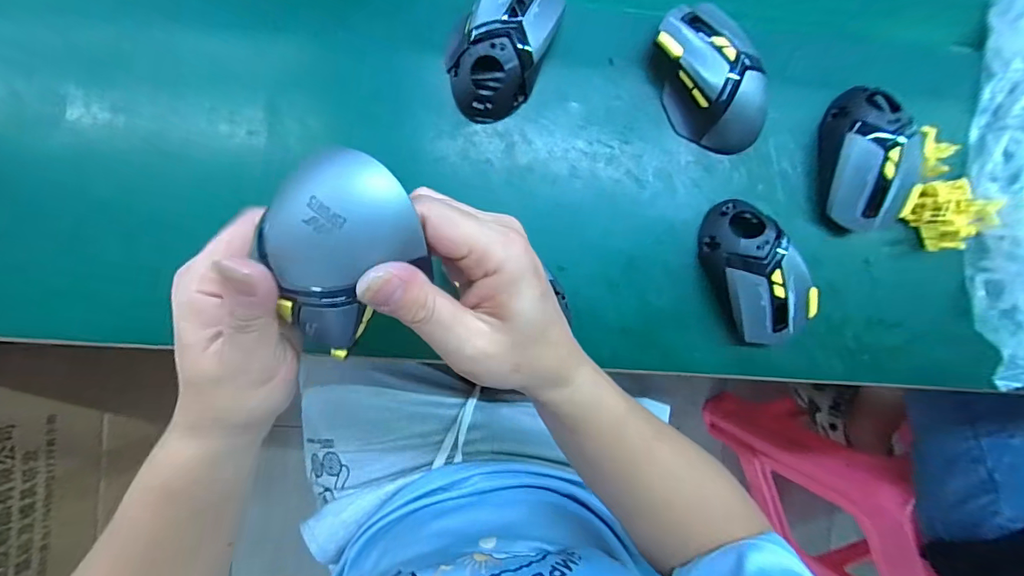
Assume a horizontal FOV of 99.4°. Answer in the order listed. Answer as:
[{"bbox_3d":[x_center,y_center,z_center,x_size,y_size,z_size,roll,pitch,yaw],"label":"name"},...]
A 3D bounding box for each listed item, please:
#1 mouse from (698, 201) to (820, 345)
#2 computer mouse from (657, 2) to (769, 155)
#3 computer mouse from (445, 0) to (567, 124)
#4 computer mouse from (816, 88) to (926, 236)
[{"bbox_3d":[0.199,-0.013,0.351,0.071,0.038,0.122,-20,91,-4],"label":"mouse"},{"bbox_3d":[0.159,-0.168,0.345,0.073,0.040,0.121,-25,91,-4],"label":"computer mouse"},{"bbox_3d":[-0.006,-0.194,0.337,0.074,0.041,0.121,30,87,-3],"label":"computer mouse"},{"bbox_3d":[0.296,-0.108,0.356,0.065,0.037,0.117,4,89,-4],"label":"computer mouse"}]

